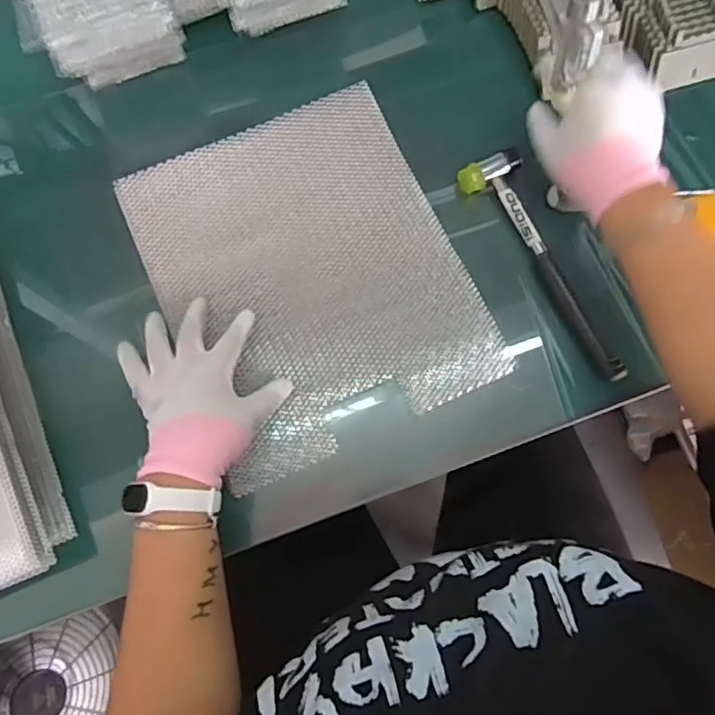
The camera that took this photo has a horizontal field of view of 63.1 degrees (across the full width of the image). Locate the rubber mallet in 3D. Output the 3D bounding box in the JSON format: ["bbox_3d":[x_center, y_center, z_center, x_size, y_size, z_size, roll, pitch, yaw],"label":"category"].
[{"bbox_3d":[0.185,-0.090,0.556,0.057,0.034,0.244,-30,78,-6],"label":"rubber mallet"}]

